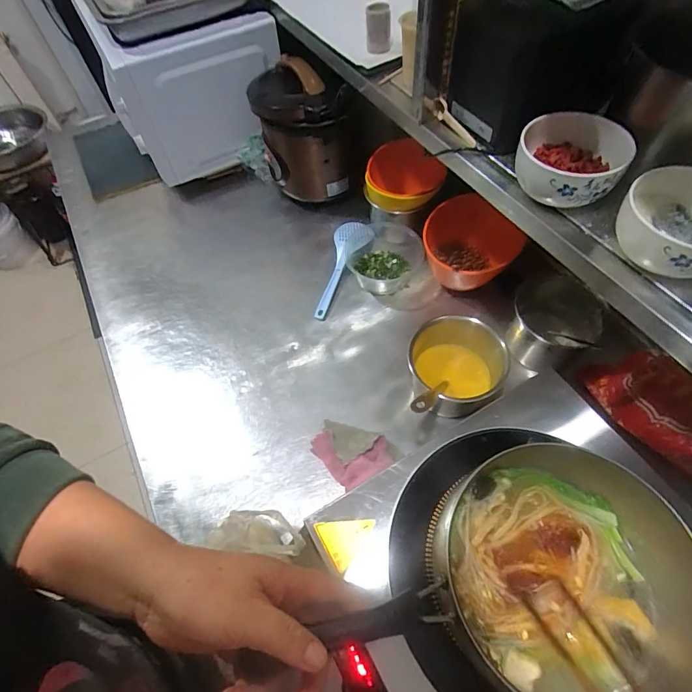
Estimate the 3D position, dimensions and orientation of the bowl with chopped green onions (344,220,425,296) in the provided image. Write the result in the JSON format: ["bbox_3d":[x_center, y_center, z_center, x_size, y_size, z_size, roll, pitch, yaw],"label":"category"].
[{"bbox_3d":[0.075,-0.178,0.779,0.137,0.059,0.156,-1,59,3],"label":"bowl with chopped green onions"}]

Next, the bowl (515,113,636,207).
[{"bbox_3d":[0.237,-0.194,0.438,0.103,0.059,0.111,-2,59,3],"label":"bowl"}]

